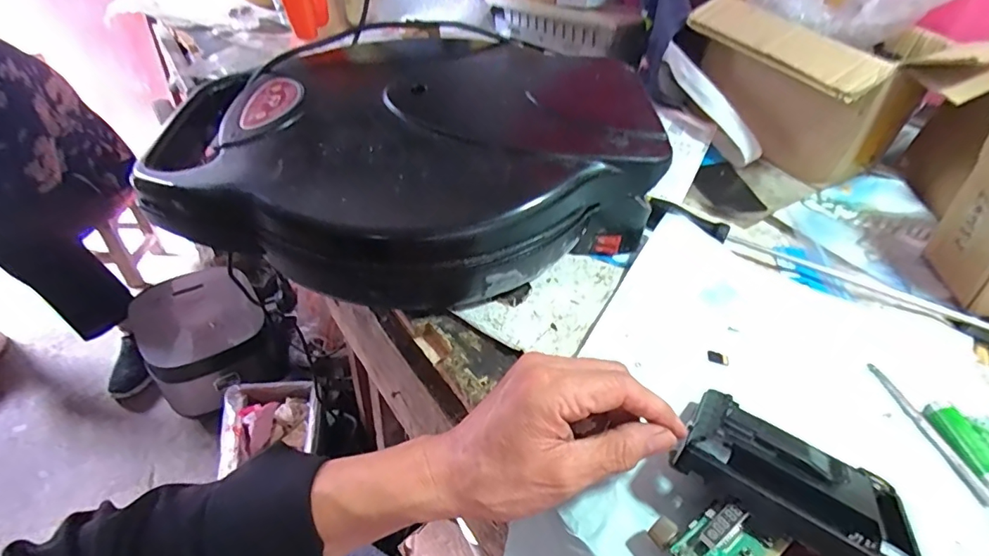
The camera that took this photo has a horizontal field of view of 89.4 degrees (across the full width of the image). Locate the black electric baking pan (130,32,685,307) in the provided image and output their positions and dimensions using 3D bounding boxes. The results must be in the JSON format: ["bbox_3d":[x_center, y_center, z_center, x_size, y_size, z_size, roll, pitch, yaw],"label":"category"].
[{"bbox_3d":[-0.072,-0.105,0.444,0.418,0.123,0.266,16,44,10],"label":"black electric baking pan"}]

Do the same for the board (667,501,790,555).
[{"bbox_3d":[0.119,0.136,0.253,0.054,0.012,0.035,-23,50,-27],"label":"board"}]

